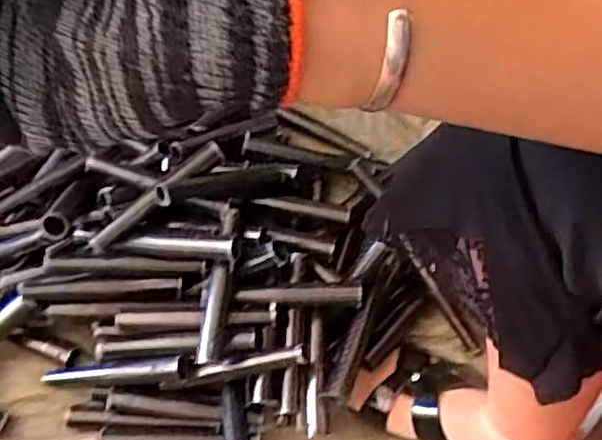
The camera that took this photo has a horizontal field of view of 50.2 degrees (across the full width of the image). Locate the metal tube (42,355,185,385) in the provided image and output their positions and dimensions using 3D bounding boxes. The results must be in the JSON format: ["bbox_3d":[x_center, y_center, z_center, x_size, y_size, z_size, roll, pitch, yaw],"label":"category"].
[{"bbox_3d":[-0.178,0.150,0.626,0.153,0.024,0.019,-9,65,17],"label":"metal tube"}]

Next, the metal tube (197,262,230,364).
[{"bbox_3d":[-0.079,0.085,0.585,0.017,0.012,0.089,9,80,1],"label":"metal tube"}]

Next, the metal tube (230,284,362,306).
[{"bbox_3d":[-0.002,0.069,0.618,0.120,0.013,0.019,3,66,-2],"label":"metal tube"}]

